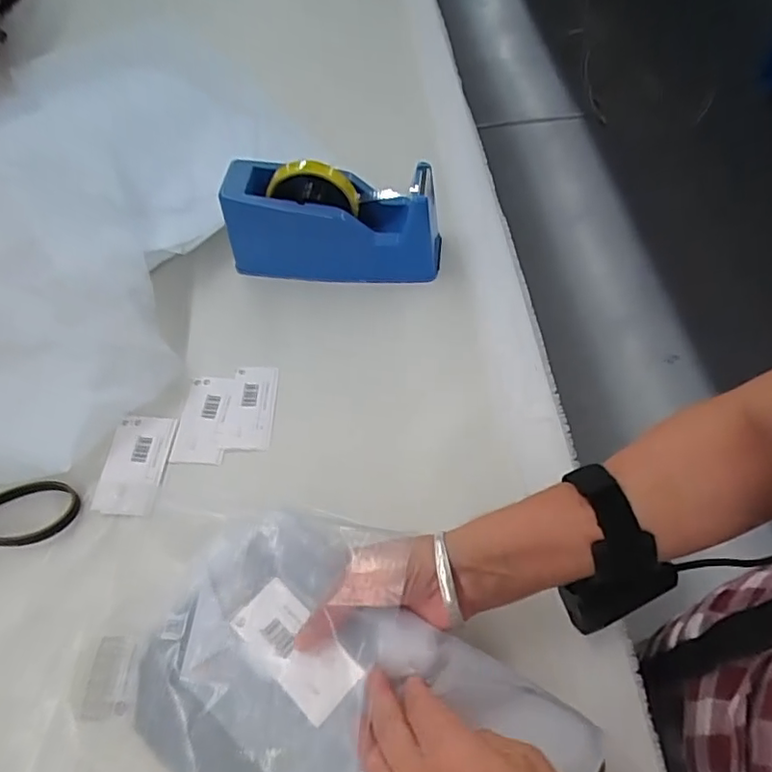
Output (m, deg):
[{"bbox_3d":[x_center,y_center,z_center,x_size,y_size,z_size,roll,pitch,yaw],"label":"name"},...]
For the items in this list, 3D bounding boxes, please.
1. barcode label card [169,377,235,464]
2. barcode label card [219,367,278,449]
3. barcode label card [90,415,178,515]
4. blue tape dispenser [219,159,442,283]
[{"bbox_3d":[-0.158,0.028,0.506,0.042,0.004,0.084,-1,56,3],"label":"barcode label card"},{"bbox_3d":[-0.118,0.017,0.509,0.042,0.004,0.080,0,56,4],"label":"barcode label card"},{"bbox_3d":[-0.207,0.064,0.482,0.056,0.007,0.087,0,55,9],"label":"barcode label card"},{"bbox_3d":[-0.050,-0.165,0.561,0.202,0.102,0.074,5,57,7],"label":"blue tape dispenser"}]

